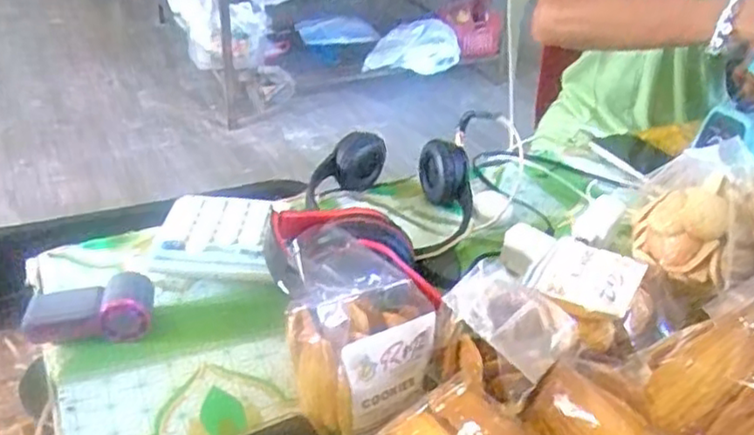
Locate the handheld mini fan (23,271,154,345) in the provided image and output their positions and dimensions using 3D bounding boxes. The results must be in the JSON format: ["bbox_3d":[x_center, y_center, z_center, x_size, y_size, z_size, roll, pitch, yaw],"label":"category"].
[{"bbox_3d":[-0.226,0.074,0.539,0.096,0.037,0.044,-6,34,-15],"label":"handheld mini fan"}]

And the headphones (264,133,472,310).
[{"bbox_3d":[-0.001,-0.008,0.661,0.172,0.069,0.224,12,34,12],"label":"headphones"}]

